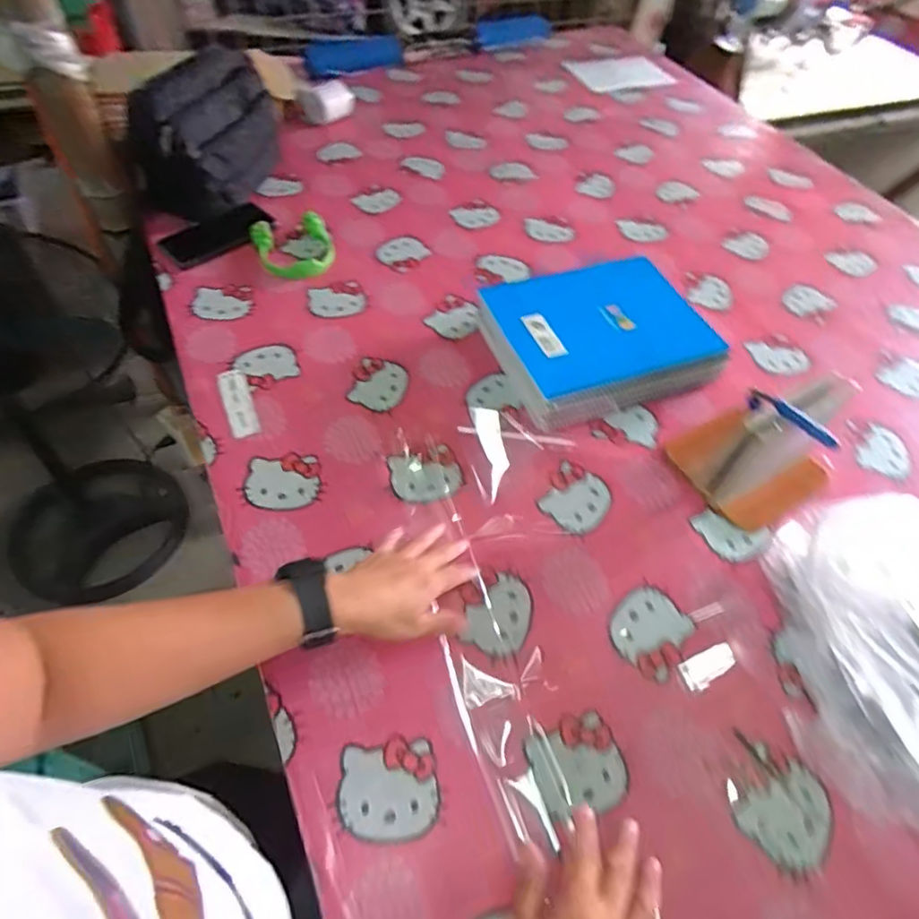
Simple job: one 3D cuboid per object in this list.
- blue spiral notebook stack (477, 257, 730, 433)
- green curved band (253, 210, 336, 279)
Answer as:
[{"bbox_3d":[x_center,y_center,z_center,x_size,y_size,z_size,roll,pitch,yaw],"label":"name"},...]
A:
[{"bbox_3d":[0.174,-0.154,0.757,0.248,0.067,0.209,-15,56,-14],"label":"blue spiral notebook stack"},{"bbox_3d":[-0.237,-0.308,0.853,0.108,0.041,0.101,-14,55,-13],"label":"green curved band"}]

